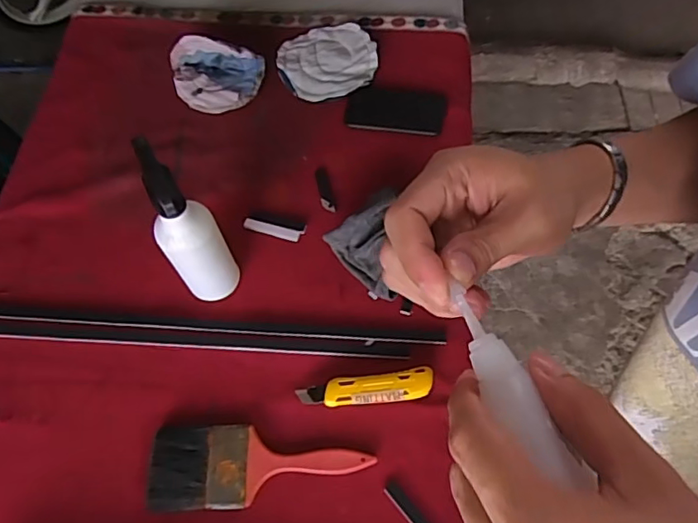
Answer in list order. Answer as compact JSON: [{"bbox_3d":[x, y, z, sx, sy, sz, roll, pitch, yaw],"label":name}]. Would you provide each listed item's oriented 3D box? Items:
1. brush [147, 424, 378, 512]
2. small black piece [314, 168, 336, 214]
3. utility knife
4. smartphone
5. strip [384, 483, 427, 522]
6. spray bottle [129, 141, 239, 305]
[{"bbox_3d":[-0.101,0.227,0.616,0.244,0.013,0.088,-4,63,1],"label":"brush"},{"bbox_3d":[-0.035,-0.105,0.795,0.019,0.006,0.073,-12,63,-3],"label":"small black piece"},{"bbox_3d":[0.019,0.150,0.642,0.156,0.018,0.034,-6,63,0],"label":"utility knife"},{"bbox_3d":[0.072,-0.236,0.848,0.149,0.008,0.080,5,63,6],"label":"smartphone"},{"bbox_3d":[0.070,0.275,0.590,0.013,0.006,0.081,-38,67,-15],"label":"strip"},{"bbox_3d":[-0.191,-0.033,0.636,0.069,0.227,0.078,-33,66,-13],"label":"spray bottle"}]

